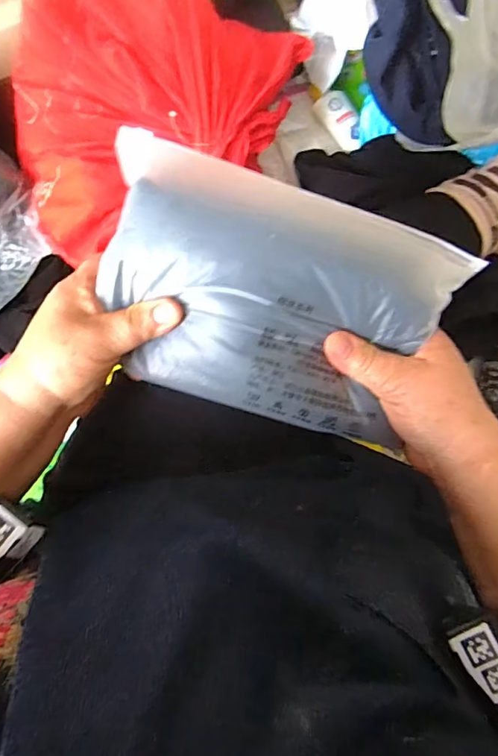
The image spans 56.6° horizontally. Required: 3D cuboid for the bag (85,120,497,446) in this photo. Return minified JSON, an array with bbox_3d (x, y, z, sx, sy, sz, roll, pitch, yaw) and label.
[{"bbox_3d":[0.015,-0.055,0.309,0.233,0.050,0.150,19,83,-1],"label":"bag"}]

